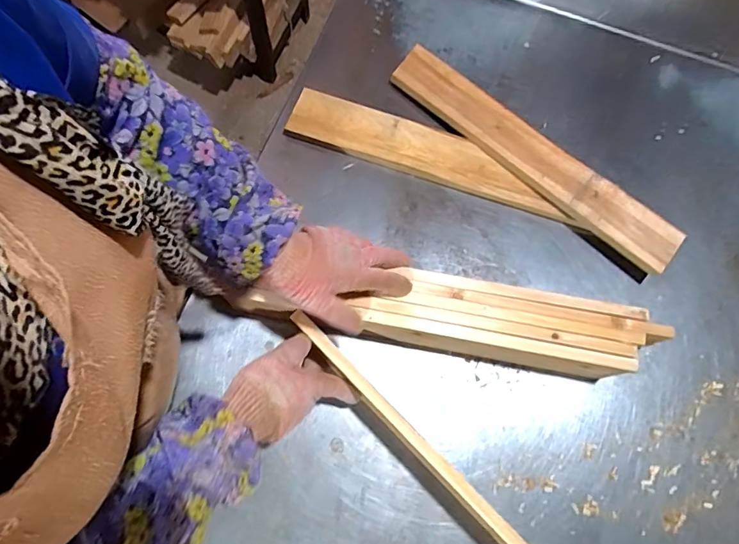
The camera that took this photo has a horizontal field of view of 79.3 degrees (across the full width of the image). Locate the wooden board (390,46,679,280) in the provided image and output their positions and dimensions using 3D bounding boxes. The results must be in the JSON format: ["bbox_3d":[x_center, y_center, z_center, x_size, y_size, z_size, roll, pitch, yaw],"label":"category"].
[{"bbox_3d":[0.220,-0.175,0.637,0.077,0.021,0.459,-44,72,-9],"label":"wooden board"}]

